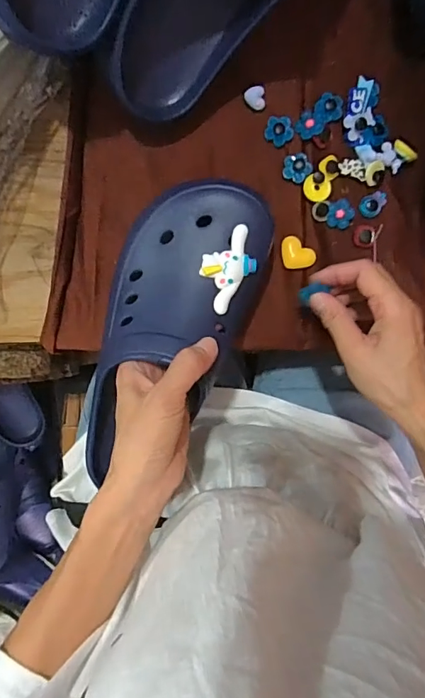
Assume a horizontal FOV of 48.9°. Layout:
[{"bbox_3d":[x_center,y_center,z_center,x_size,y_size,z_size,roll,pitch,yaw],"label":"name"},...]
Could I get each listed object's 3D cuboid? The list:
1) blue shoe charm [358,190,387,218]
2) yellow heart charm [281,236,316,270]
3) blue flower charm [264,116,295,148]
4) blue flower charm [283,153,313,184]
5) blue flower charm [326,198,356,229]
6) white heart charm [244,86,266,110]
[{"bbox_3d":[0.145,-0.130,0.420,0.026,0.007,0.020,-22,95,-1],"label":"blue shoe charm"},{"bbox_3d":[0.076,-0.086,0.415,0.027,0.010,0.029,-10,95,-2],"label":"yellow heart charm"},{"bbox_3d":[0.059,-0.193,0.411,0.025,0.008,0.024,0,95,-3],"label":"blue flower charm"},{"bbox_3d":[0.074,-0.159,0.411,0.025,0.009,0.021,33,92,-5],"label":"blue flower charm"},{"bbox_3d":[0.113,-0.120,0.416,0.024,0.009,0.024,0,95,-3],"label":"blue flower charm"},{"bbox_3d":[0.037,-0.218,0.406,0.017,0.005,0.017,-11,95,-2],"label":"white heart charm"}]

